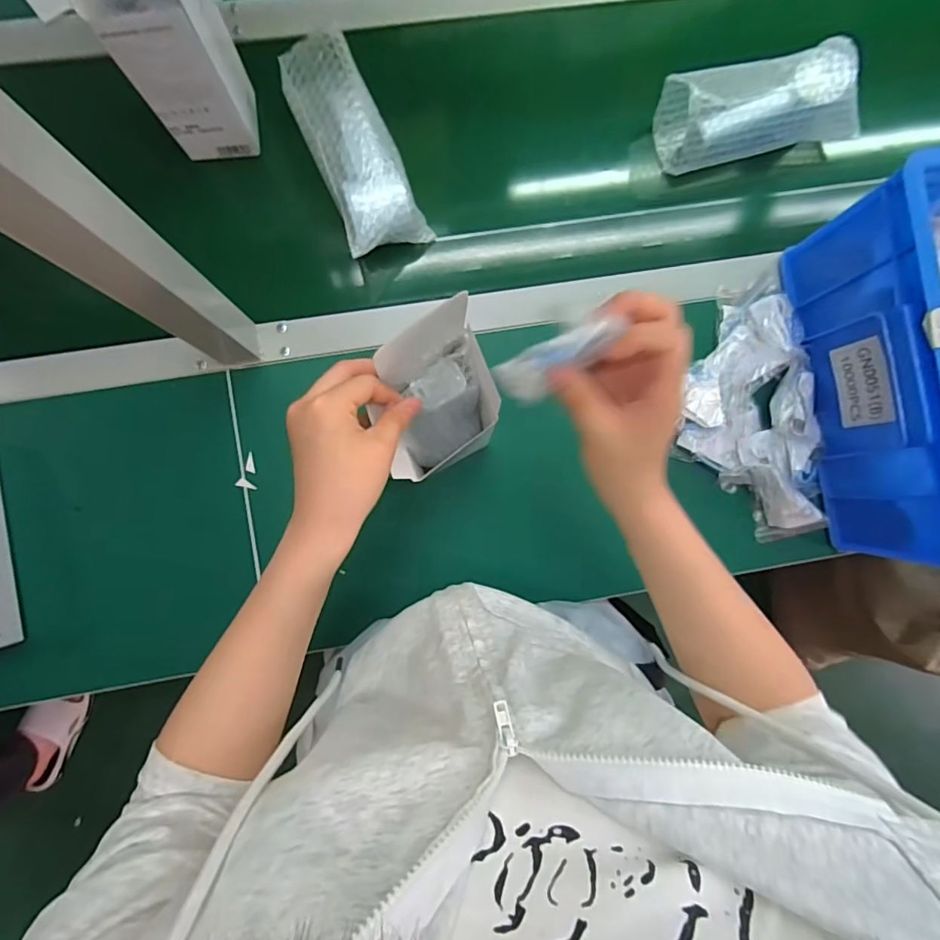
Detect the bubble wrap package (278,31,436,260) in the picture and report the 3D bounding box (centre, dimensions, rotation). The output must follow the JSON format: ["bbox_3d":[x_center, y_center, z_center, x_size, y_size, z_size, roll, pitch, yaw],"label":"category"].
[{"bbox_3d":[-0.113,-0.315,0.498,0.080,0.066,0.192,-24,87,-5],"label":"bubble wrap package"}]

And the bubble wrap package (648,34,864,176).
[{"bbox_3d":[0.308,-0.379,0.530,0.199,0.074,0.077,-11,86,-5],"label":"bubble wrap package"}]

